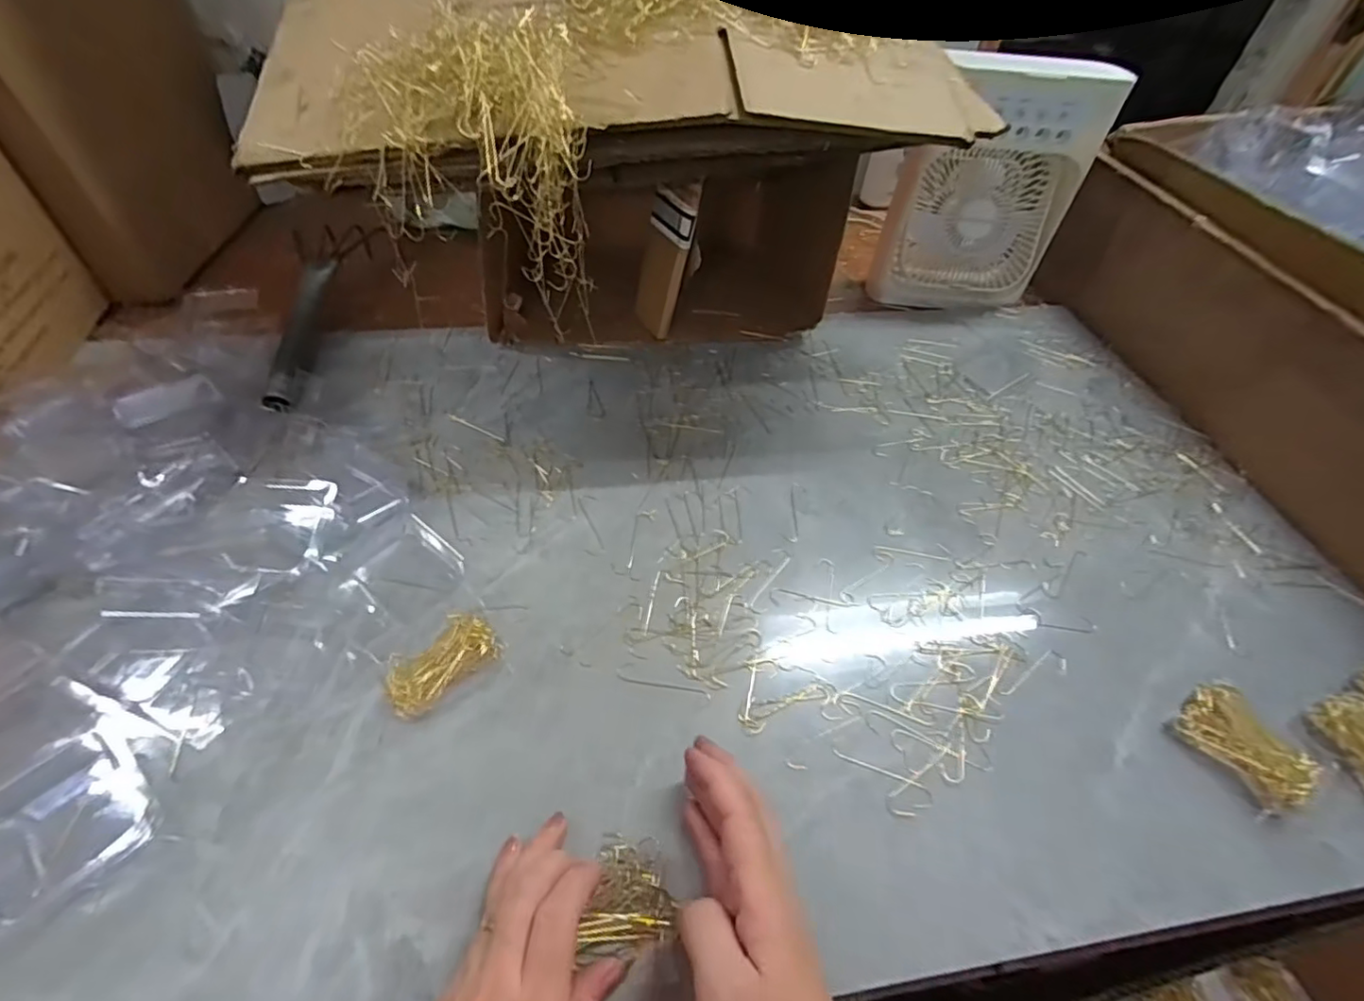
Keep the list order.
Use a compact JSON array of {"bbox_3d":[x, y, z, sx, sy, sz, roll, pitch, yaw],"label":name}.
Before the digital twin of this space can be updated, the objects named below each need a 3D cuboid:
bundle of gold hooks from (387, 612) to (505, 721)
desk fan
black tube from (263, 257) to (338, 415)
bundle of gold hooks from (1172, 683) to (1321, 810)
[{"bbox_3d":[-0.158,0.105,0.387,0.071,0.015,0.044,-33,59,-29],"label":"bundle of gold hooks"},{"bbox_3d":[0.350,-0.363,0.687,0.186,0.243,0.089,-3,50,-8],"label":"desk fan"},{"bbox_3d":[-0.368,-0.165,0.572,0.026,0.029,0.211,-5,50,-9],"label":"black tube"},{"bbox_3d":[0.359,0.154,0.374,0.046,0.022,0.067,-32,59,-28],"label":"bundle of gold hooks"}]

